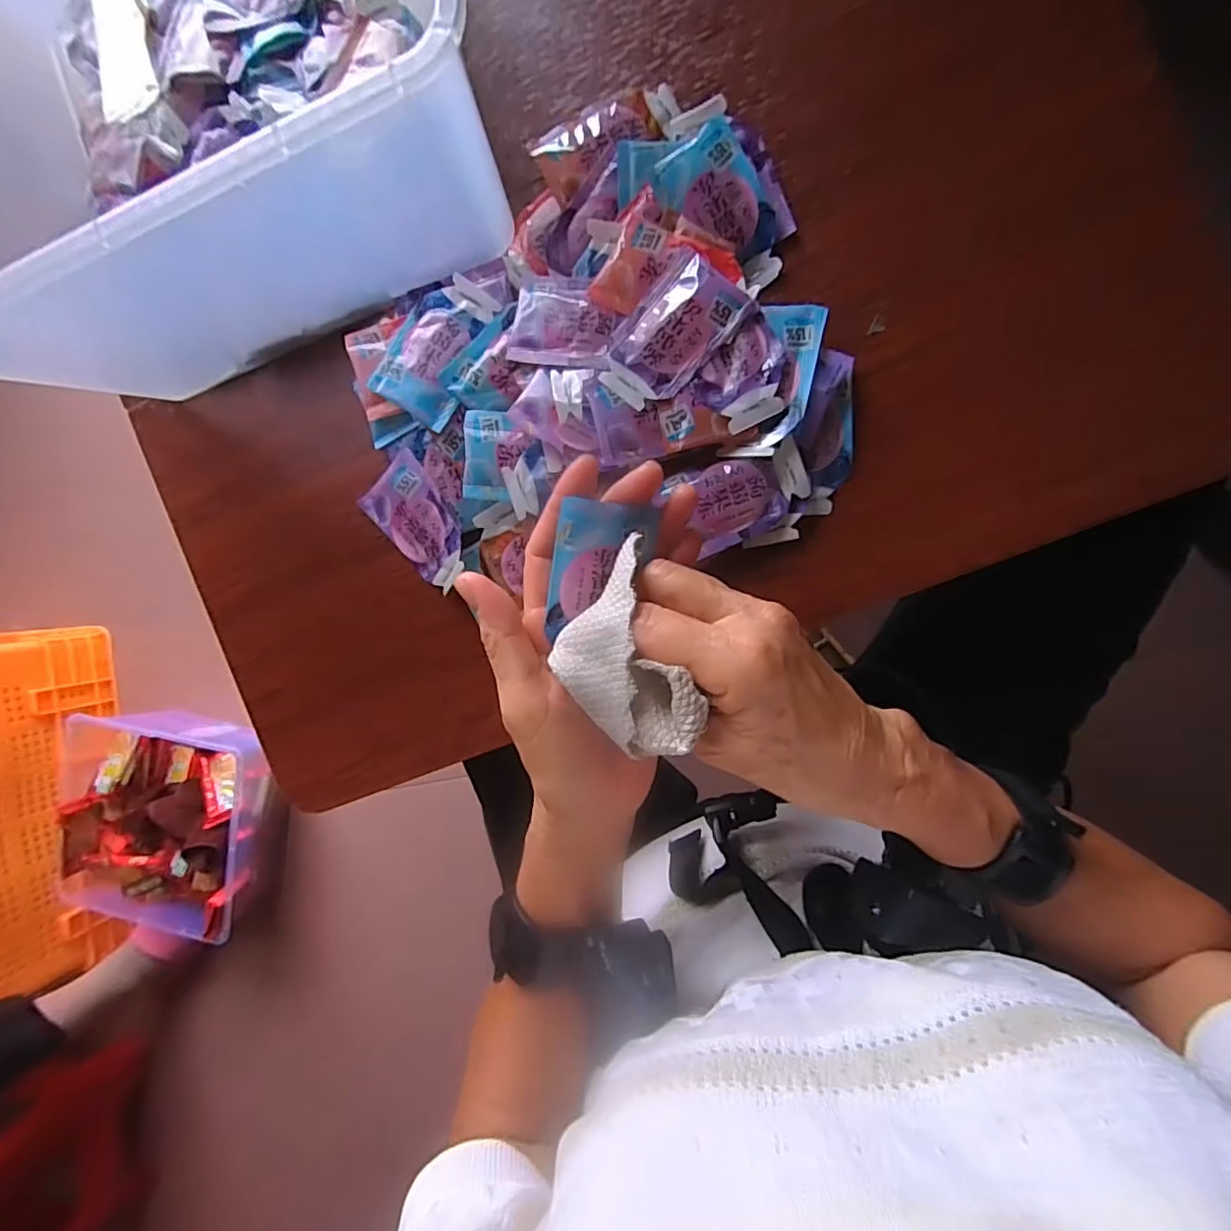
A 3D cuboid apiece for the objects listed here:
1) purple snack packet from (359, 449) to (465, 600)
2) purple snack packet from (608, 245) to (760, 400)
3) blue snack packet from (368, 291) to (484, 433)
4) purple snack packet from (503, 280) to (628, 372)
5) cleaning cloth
[{"bbox_3d":[-0.113,-0.052,0.334,0.045,0.014,0.073,-39,88,9],"label":"purple snack packet"},{"bbox_3d":[0.031,-0.147,0.293,0.071,0.006,0.046,-44,87,9],"label":"purple snack packet"},{"bbox_3d":[-0.102,-0.141,0.315,0.045,0.012,0.066,25,97,6],"label":"blue snack packet"},{"bbox_3d":[-0.027,-0.156,0.307,0.058,0.009,0.046,11,96,8],"label":"purple snack packet"},{"bbox_3d":[0.002,0.017,0.221,0.045,0.016,0.078,-23,90,10],"label":"cleaning cloth"}]

